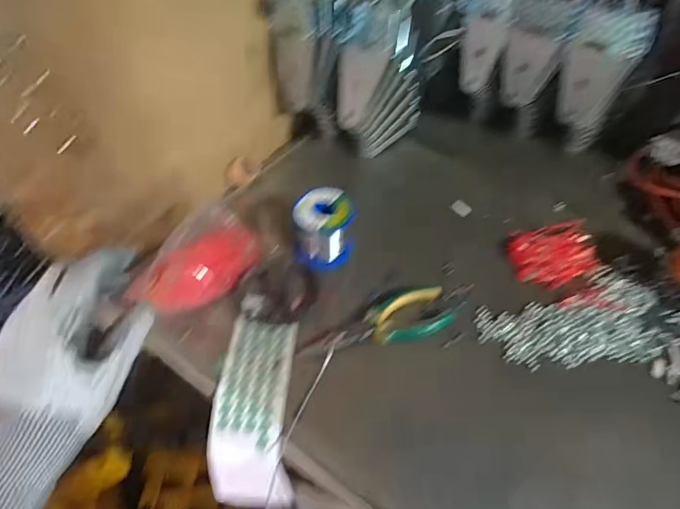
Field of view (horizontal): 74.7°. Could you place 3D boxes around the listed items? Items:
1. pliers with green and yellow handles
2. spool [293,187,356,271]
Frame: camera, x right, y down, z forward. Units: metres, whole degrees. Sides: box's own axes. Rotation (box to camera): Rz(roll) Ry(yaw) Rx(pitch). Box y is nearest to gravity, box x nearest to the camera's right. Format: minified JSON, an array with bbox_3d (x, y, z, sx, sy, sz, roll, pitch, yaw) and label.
[{"bbox_3d":[0.036,0.068,0.457,0.156,0.017,0.057,-15,53,-12],"label":"pliers with green and yellow handles"},{"bbox_3d":[-0.017,-0.029,0.496,0.065,0.066,0.067,4,51,3],"label":"spool"}]

